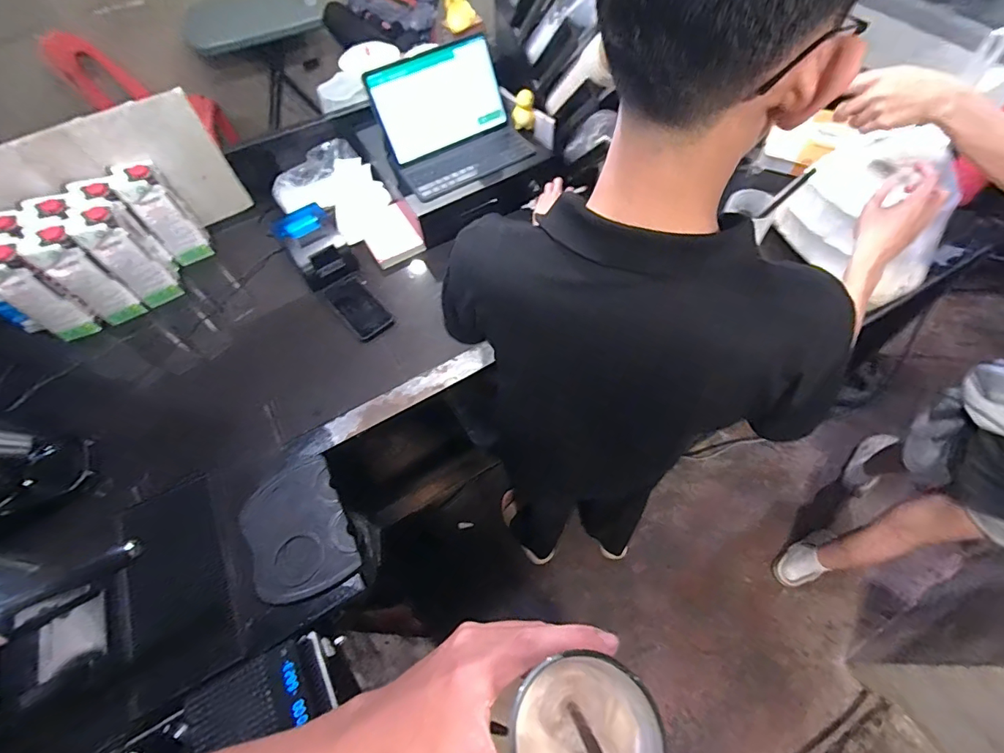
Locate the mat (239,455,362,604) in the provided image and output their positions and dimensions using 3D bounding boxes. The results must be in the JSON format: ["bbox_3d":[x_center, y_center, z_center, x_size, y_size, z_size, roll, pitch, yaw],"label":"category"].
[{"bbox_3d":[-0.317,0.237,0.706,0.146,0.016,0.201,-27,62,-13],"label":"mat"}]

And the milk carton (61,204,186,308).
[{"bbox_3d":[-0.703,-0.216,0.873,0.066,0.190,0.077,37,68,22],"label":"milk carton"}]

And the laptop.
[{"bbox_3d":[-0.102,-0.532,0.948,0.275,0.161,0.219,-27,62,-13],"label":"laptop"}]

